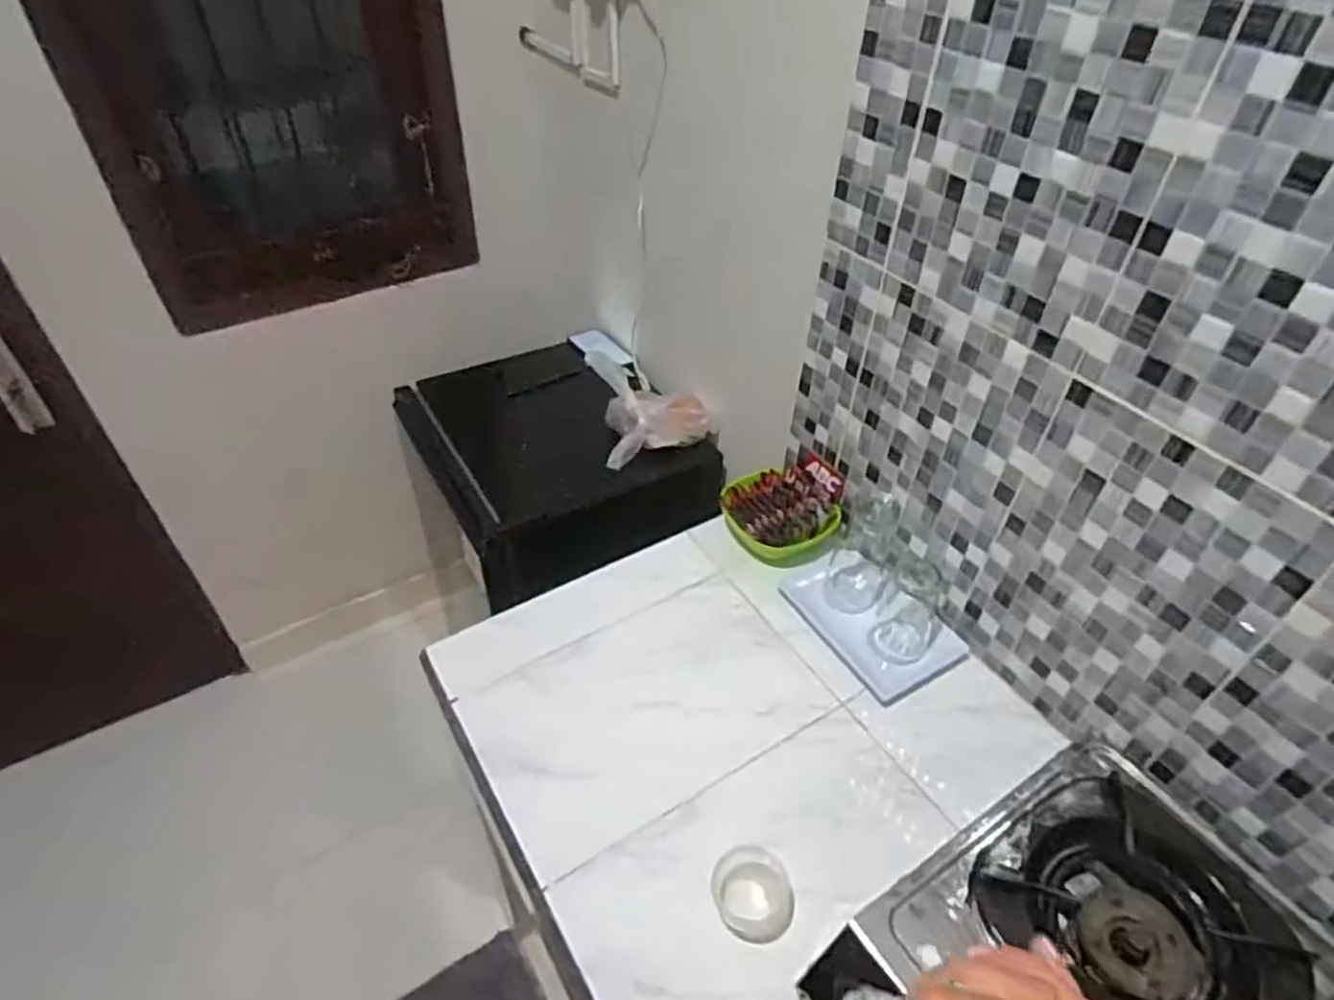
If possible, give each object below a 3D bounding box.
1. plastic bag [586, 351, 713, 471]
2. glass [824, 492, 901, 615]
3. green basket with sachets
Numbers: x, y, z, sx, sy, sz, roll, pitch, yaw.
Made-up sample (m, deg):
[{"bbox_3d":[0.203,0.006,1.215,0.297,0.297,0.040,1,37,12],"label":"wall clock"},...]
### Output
[{"bbox_3d":[-0.023,-0.157,1.254,0.196,0.119,0.144,-4,43,-7],"label":"plastic bag"},{"bbox_3d":[0.255,0.058,0.957,0.073,0.165,0.092,16,44,14],"label":"glass"},{"bbox_3d":[0.169,0.019,1.054,0.155,0.091,0.128,-12,44,-15],"label":"green basket with sachets"}]

